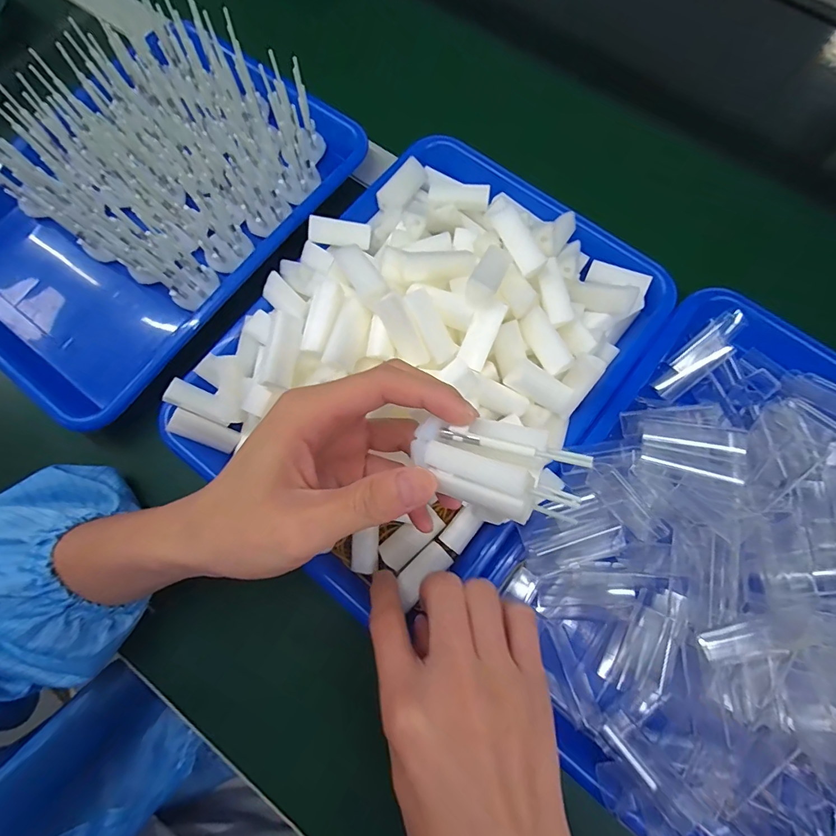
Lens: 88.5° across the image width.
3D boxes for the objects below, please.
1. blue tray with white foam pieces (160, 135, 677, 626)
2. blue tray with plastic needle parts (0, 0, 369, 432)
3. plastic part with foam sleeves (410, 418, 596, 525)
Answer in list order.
[{"bbox_3d":[0.005,-0.053,0.287,0.245,0.071,0.328,37,79,10],"label":"blue tray with white foam pieces"},{"bbox_3d":[-0.232,-0.172,0.351,0.235,0.083,0.331,37,78,10],"label":"blue tray with plastic needle parts"},{"bbox_3d":[0.032,0.020,0.179,0.066,0.021,0.042,13,76,4],"label":"plastic part with foam sleeves"}]

